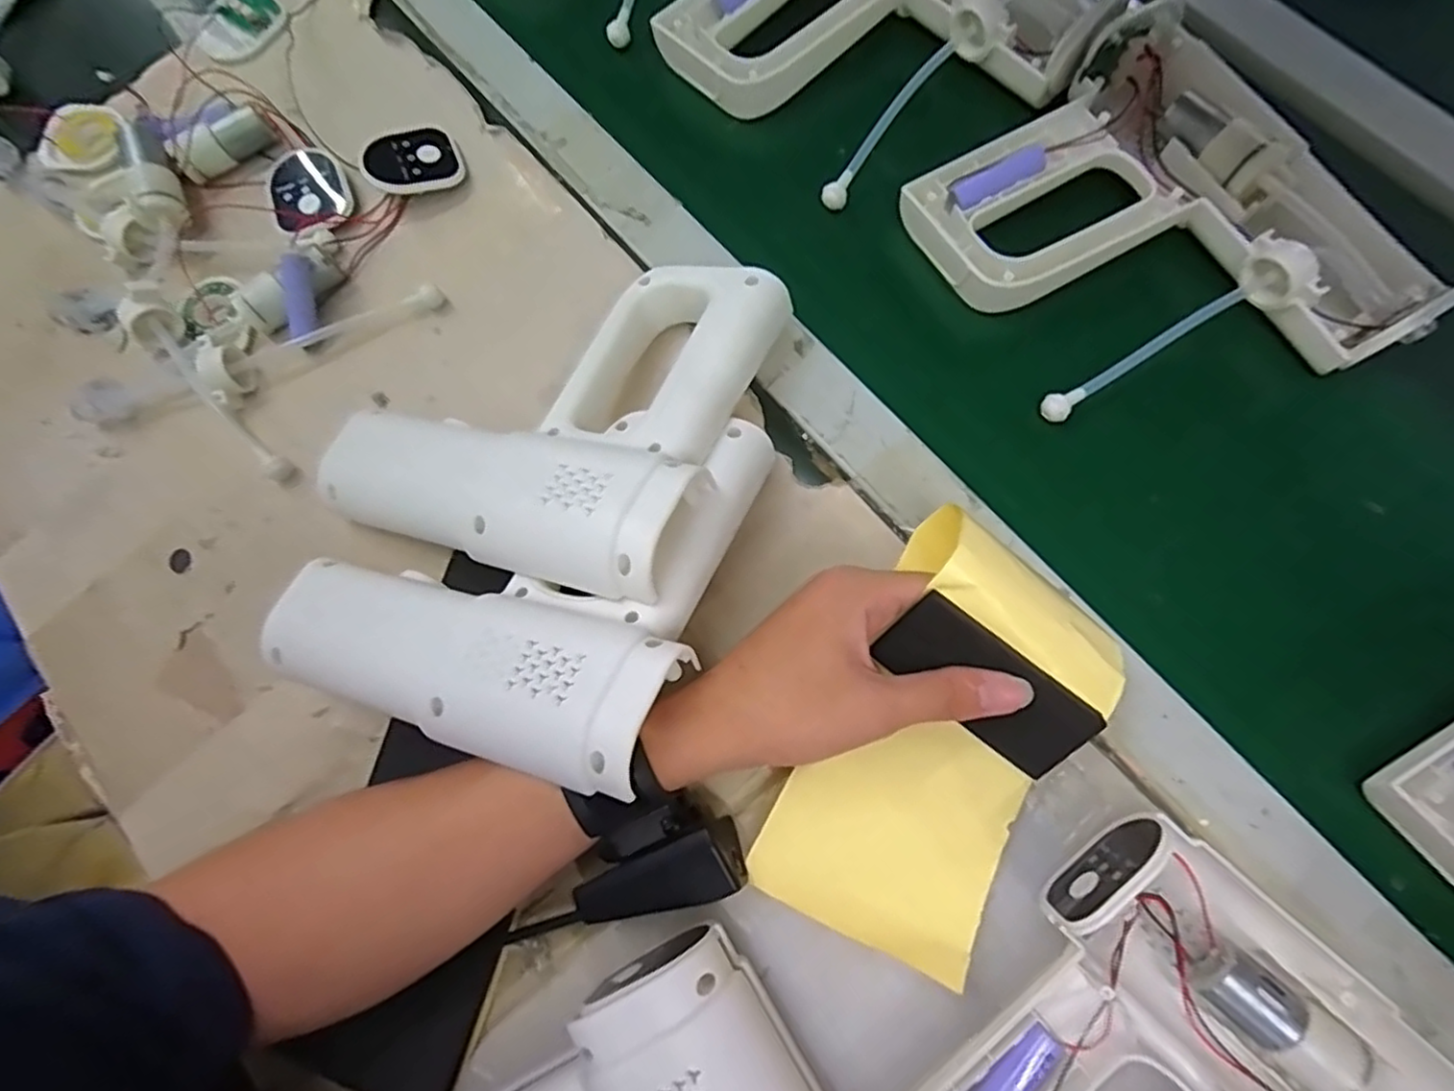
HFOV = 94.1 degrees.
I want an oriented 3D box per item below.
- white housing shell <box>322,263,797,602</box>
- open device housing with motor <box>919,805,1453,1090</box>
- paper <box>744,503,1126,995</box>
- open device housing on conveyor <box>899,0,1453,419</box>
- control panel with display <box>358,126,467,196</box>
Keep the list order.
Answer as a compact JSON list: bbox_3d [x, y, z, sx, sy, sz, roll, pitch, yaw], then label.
[{"bbox_3d":[-0.084,-0.070,0.354,0.200,0.045,0.179,14,62,26],"label":"white housing shell"},{"bbox_3d":[0.187,0.242,0.245,0.214,0.044,0.192,39,81,12],"label":"open device housing with motor"},{"bbox_3d":[0.093,0.086,0.292,0.102,0.026,0.178,28,92,-1],"label":"paper"},{"bbox_3d":[0.227,-0.159,0.353,0.188,0.052,0.208,-33,76,-5],"label":"open device housing on conveyor"},{"bbox_3d":[-0.195,-0.238,0.420,0.056,0.019,0.041,-26,77,-5],"label":"control panel with display"}]

